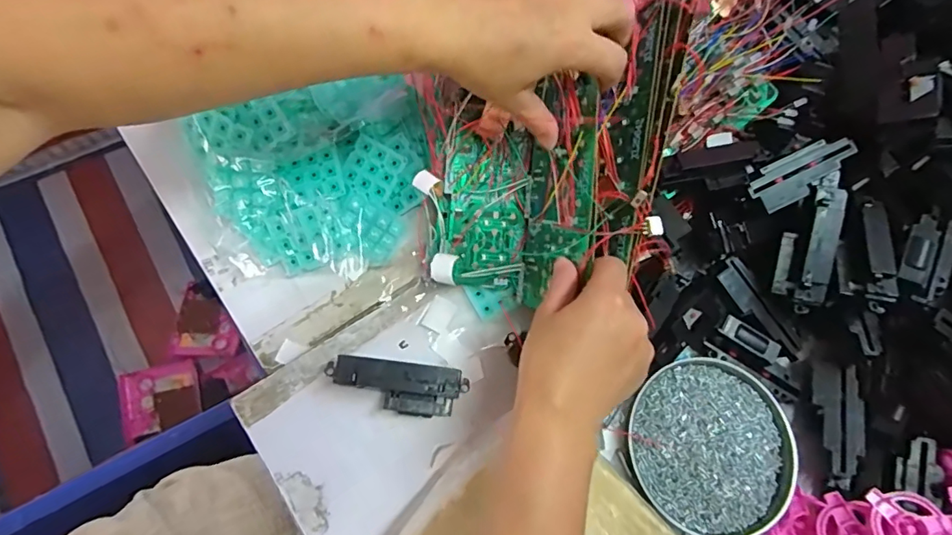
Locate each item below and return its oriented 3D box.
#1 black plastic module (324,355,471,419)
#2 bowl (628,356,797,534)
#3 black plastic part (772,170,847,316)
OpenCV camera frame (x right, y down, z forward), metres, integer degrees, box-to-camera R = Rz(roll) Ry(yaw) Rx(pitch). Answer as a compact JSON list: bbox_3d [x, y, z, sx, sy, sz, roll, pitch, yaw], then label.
[{"bbox_3d":[-0.062,0.095,0.398,0.107,0.033,0.035,8,71,-4],"label":"black plastic module"},{"bbox_3d":[0.194,0.141,0.408,0.130,0.031,0.132,2,72,-6],"label":"bowl"},{"bbox_3d":[0.272,-0.020,0.411,0.036,0.018,0.110,16,95,3],"label":"black plastic part"}]

